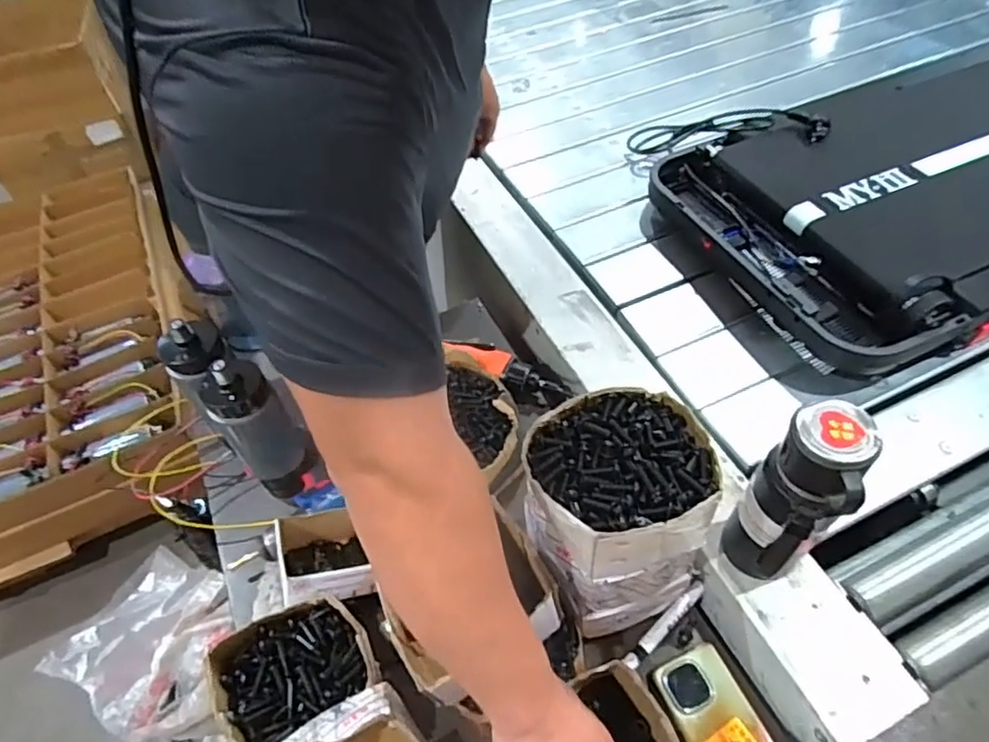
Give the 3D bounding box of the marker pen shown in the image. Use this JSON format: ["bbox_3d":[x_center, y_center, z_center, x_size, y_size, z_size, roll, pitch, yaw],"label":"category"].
[{"bbox_3d":[0.190,0.279,0.671,0.131,0.023,0.017,-37,58,-22],"label":"marker pen"}]

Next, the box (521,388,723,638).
[{"bbox_3d":[0.123,0.151,0.619,0.169,0.243,0.153,-11,52,-5],"label":"box"}]

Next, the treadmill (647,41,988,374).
[{"bbox_3d":[0.773,-0.332,0.987,0.975,0.108,0.514,-23,54,-13],"label":"treadmill"}]

